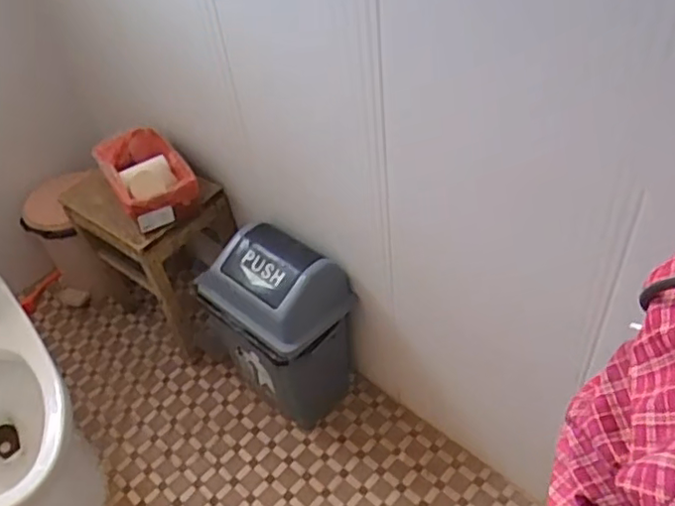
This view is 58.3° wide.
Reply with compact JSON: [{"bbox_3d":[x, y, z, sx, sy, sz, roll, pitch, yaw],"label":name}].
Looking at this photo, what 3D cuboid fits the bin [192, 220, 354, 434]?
[{"bbox_3d":[-0.125,0.192,1.454,0.319,0.461,0.229,29,53,33],"label":"bin"}]

